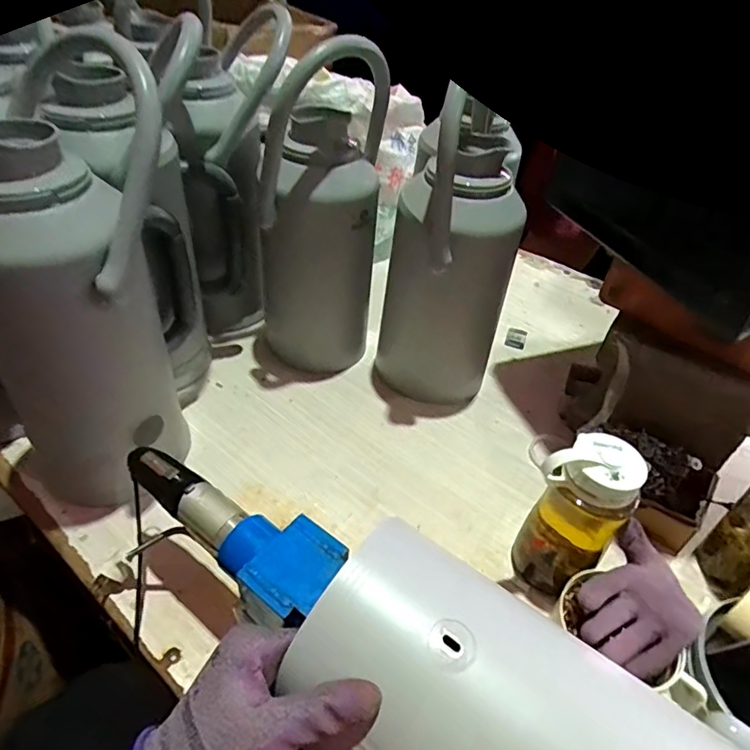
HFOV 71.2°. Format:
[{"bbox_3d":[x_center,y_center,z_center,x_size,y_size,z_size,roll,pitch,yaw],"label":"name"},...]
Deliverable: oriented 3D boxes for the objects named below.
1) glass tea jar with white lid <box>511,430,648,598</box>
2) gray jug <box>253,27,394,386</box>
[{"bbox_3d":[0.203,0.144,0.532,0.078,0.183,0.077,3,42,-2],"label":"glass tea jar with white lid"},{"bbox_3d":[-0.074,-0.191,0.693,0.163,0.405,0.129,-1,43,-6],"label":"gray jug"}]

